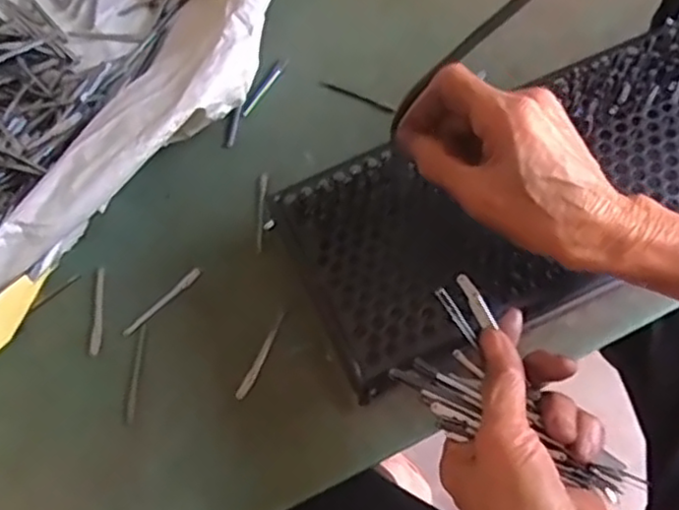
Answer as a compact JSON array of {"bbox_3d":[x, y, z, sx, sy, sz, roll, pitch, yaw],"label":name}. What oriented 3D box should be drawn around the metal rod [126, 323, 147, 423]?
[{"bbox_3d":[-0.135,0.078,0.458,0.006,0.004,0.065,1,65,3],"label":"metal rod"}]

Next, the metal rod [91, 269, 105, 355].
[{"bbox_3d":[-0.171,0.039,0.491,0.007,0.004,0.064,-4,65,1],"label":"metal rod"}]

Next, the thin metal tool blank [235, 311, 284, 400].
[{"bbox_3d":[-0.052,0.068,0.470,0.007,0.004,0.065,23,68,13],"label":"thin metal tool blank"}]

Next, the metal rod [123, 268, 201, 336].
[{"bbox_3d":[-0.126,0.033,0.494,0.067,0.004,0.006,-42,70,-15],"label":"metal rod"}]

